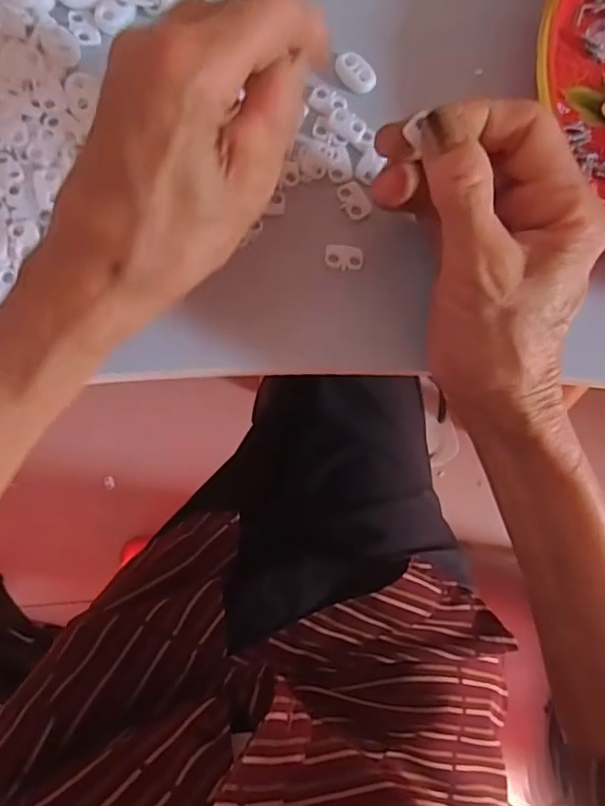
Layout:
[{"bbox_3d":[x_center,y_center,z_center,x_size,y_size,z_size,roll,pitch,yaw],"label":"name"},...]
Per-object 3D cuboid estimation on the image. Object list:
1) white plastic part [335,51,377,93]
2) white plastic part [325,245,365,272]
[{"bbox_3d":[0.026,-0.162,0.296,0.022,0.005,0.014,41,81,1],"label":"white plastic part"},{"bbox_3d":[0.020,-0.069,0.285,0.018,0.004,0.013,5,82,-5],"label":"white plastic part"}]

